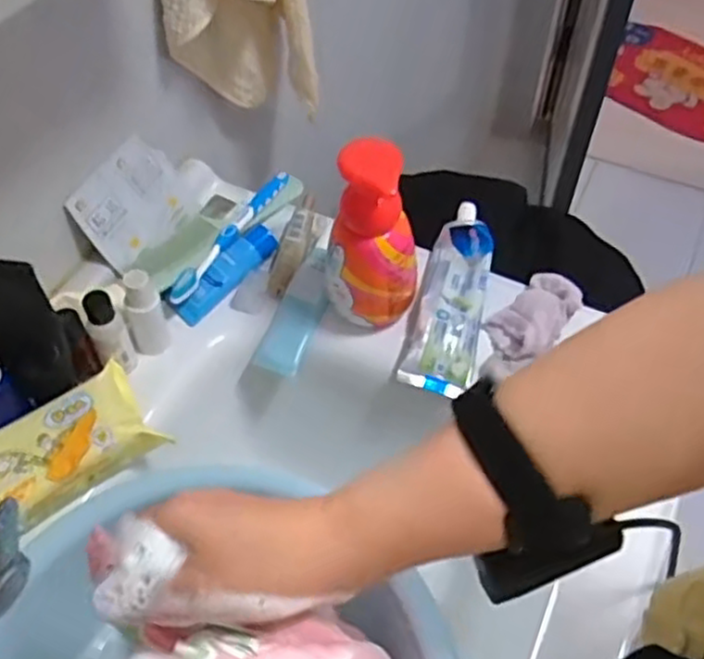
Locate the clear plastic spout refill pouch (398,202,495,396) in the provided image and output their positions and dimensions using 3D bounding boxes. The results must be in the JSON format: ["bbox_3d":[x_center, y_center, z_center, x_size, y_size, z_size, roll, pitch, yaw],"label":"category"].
[{"bbox_3d":[0.084,-0.031,0.620,0.058,0.041,0.171,11,53,9],"label":"clear plastic spout refill pouch"}]

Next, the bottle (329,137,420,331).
[{"bbox_3d":[0.016,-0.067,0.561,0.067,0.156,0.048,-1,52,0],"label":"bottle"}]

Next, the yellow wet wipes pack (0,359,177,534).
[{"bbox_3d":[-0.205,0.083,0.522,0.129,0.033,0.075,-34,59,-23],"label":"yellow wet wipes pack"}]

